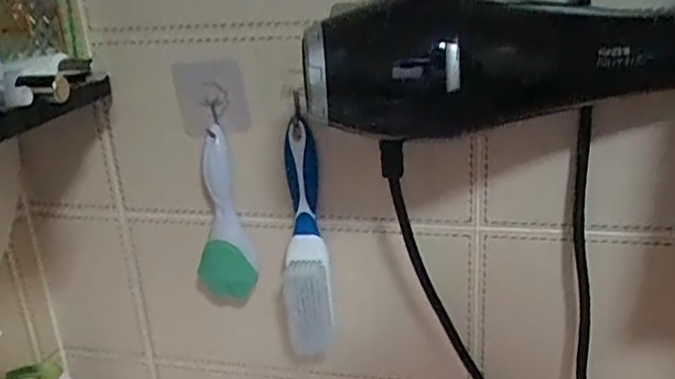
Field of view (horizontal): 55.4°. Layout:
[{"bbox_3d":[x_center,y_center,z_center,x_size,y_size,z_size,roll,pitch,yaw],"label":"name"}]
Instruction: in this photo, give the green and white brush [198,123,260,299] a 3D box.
[{"bbox_3d":[-0.089,0.020,0.518,0.047,0.141,0.032,-1,14,8],"label":"green and white brush"}]

